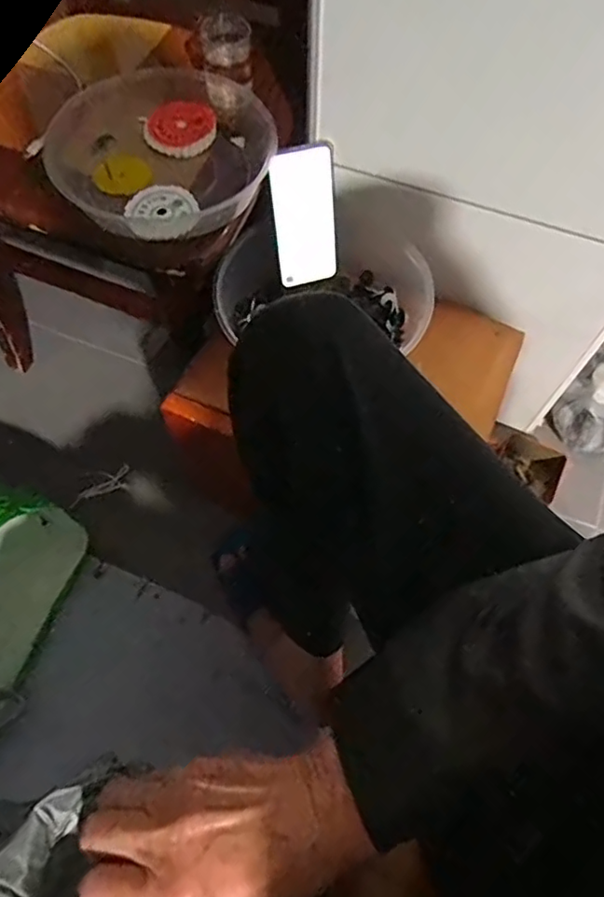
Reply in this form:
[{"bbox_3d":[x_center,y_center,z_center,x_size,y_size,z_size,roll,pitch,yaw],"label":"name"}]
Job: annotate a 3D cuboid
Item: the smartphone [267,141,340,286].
[{"bbox_3d":[0.004,-0.272,0.699,0.075,0.160,0.009,-9,43,-5],"label":"smartphone"}]

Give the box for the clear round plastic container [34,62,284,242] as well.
[{"bbox_3d":[-0.153,-0.322,0.632,0.237,0.046,0.248,-41,72,-17],"label":"clear round plastic container"}]

